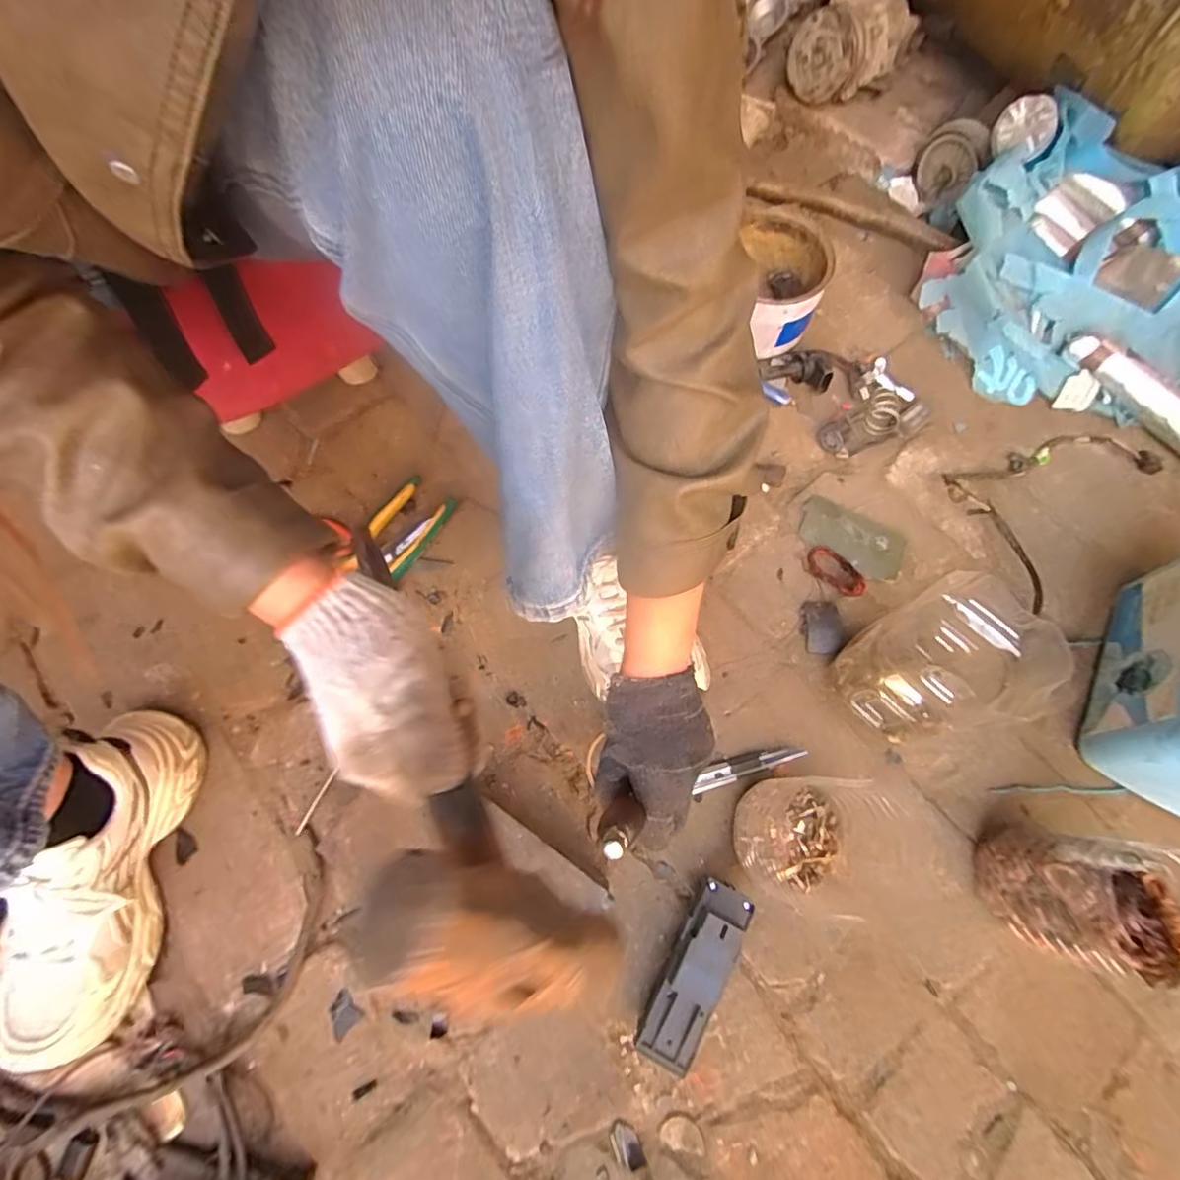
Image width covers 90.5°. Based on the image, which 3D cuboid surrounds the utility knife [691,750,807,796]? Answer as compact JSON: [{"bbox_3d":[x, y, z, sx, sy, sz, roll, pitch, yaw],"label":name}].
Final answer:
[{"bbox_3d":[0.153,0.170,0.567,0.109,0.010,0.022,-16,70,-6],"label":"utility knife"}]

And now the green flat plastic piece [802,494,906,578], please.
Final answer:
[{"bbox_3d":[0.290,-0.060,0.646,0.117,0.008,0.059,34,73,12],"label":"green flat plastic piece"}]

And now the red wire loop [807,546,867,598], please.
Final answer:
[{"bbox_3d":[0.268,-0.020,0.636,0.070,0.005,0.031,42,101,20],"label":"red wire loop"}]

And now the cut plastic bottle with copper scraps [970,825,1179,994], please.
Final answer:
[{"bbox_3d":[0.392,0.246,0.470,0.093,0.130,0.091,0,69,0],"label":"cut plastic bottle with copper scraps"}]

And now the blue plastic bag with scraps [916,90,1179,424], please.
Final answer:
[{"bbox_3d":[0.591,-0.373,0.697,0.341,0.164,0.295,26,72,9],"label":"blue plastic bag with scraps"}]

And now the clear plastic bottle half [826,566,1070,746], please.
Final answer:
[{"bbox_3d":[0.293,0.069,0.511,0.102,0.168,0.104,0,69,0],"label":"clear plastic bottle half"}]

